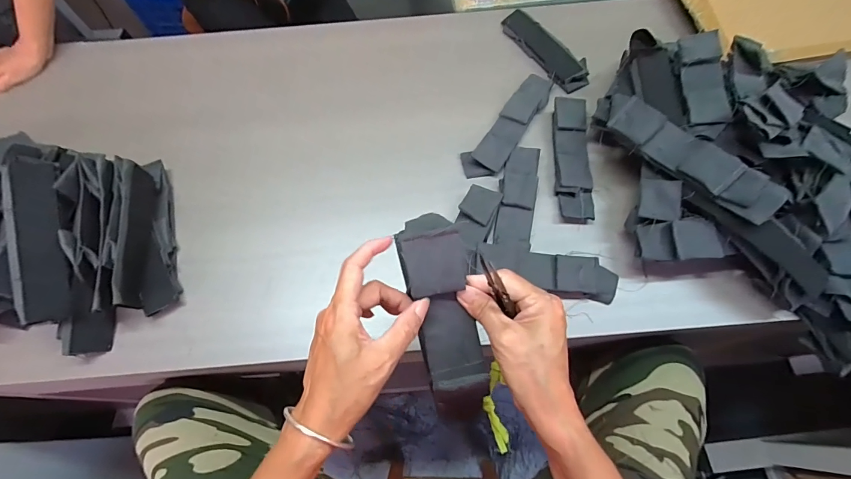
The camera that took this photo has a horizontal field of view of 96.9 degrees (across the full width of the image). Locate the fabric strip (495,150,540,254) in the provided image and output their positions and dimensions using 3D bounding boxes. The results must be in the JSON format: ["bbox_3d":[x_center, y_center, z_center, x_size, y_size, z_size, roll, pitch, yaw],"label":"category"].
[{"bbox_3d":[0.125,-0.059,0.507,0.047,0.011,0.157,11,65,7],"label":"fabric strip"}]

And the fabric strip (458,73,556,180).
[{"bbox_3d":[0.127,-0.173,0.559,0.054,0.012,0.206,32,70,15],"label":"fabric strip"}]

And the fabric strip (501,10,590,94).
[{"bbox_3d":[0.198,-0.322,0.630,0.058,0.013,0.193,-28,67,-11],"label":"fabric strip"}]

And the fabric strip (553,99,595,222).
[{"bbox_3d":[0.206,-0.114,0.527,0.049,0.025,0.194,4,65,3],"label":"fabric strip"}]

